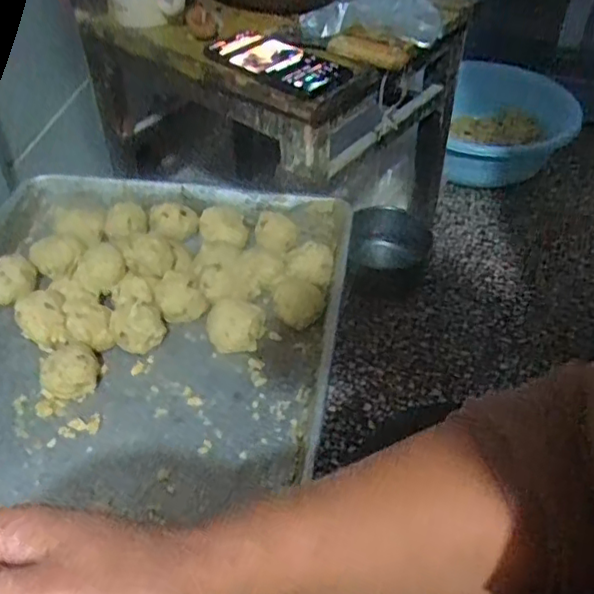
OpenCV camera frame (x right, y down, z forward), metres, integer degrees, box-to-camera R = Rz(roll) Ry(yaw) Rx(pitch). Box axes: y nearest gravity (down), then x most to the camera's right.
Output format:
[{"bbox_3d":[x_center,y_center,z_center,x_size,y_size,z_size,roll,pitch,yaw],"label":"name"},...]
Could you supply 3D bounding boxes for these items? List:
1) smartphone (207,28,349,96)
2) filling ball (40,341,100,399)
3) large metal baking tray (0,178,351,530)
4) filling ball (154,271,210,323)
[{"bbox_3d":[-0.018,-0.264,0.697,0.154,0.014,0.087,28,51,25],"label":"smartphone"},{"bbox_3d":[-0.206,0.065,0.570,0.049,0.043,0.046,1,45,-1],"label":"filling ball"},{"bbox_3d":[-0.175,0.091,0.544,0.387,0.059,0.581,7,45,6],"label":"large metal baking tray"},{"bbox_3d":[-0.118,0.002,0.626,0.040,0.039,0.044,1,45,-1],"label":"filling ball"}]

